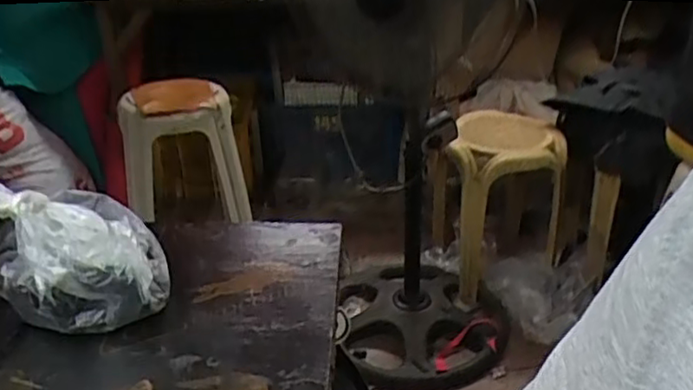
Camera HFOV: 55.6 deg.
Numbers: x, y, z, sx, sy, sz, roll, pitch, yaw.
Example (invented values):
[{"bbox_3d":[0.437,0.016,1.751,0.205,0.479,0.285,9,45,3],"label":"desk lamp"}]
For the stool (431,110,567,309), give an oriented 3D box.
[{"bbox_3d":[0.392,0.016,1.733,0.343,0.426,0.313,5,28,12],"label":"stool"}]

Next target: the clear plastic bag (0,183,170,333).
[{"bbox_3d":[-0.262,0.058,0.633,0.162,0.110,0.160,-12,29,-19],"label":"clear plastic bag"}]

